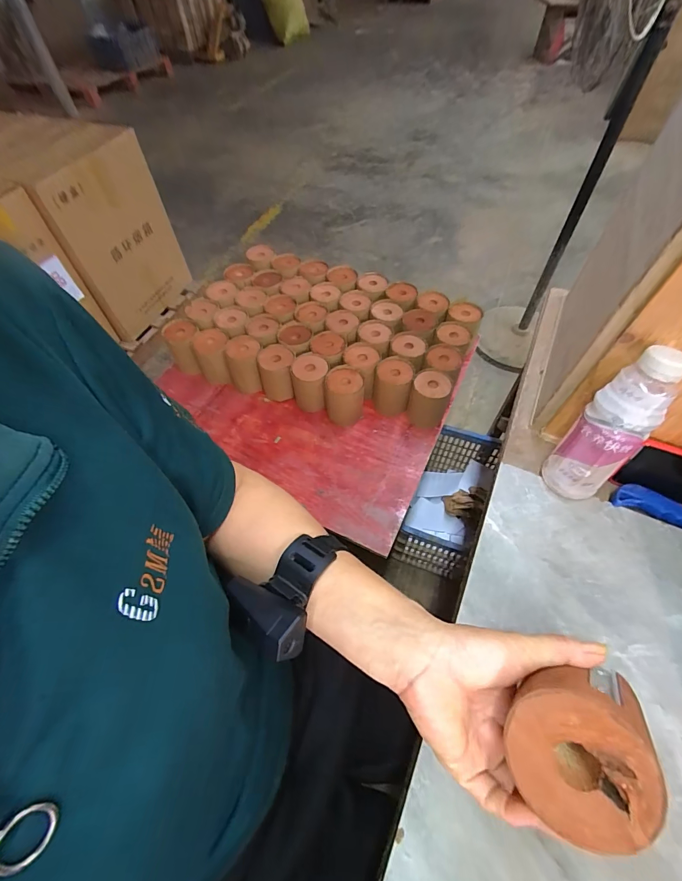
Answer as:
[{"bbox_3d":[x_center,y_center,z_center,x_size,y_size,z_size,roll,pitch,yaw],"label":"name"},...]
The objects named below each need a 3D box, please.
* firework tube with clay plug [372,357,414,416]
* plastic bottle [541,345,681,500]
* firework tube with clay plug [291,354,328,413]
[{"bbox_3d":[0.118,-0.119,0.851,0.082,0.118,0.087,8,57,7],"label":"firework tube with clay plug"},{"bbox_3d":[0.305,-0.008,0.423,0.079,0.189,0.071,-35,62,-20],"label":"plastic bottle"},{"bbox_3d":[-0.068,-0.127,0.853,0.079,0.110,0.090,0,57,1],"label":"firework tube with clay plug"}]

